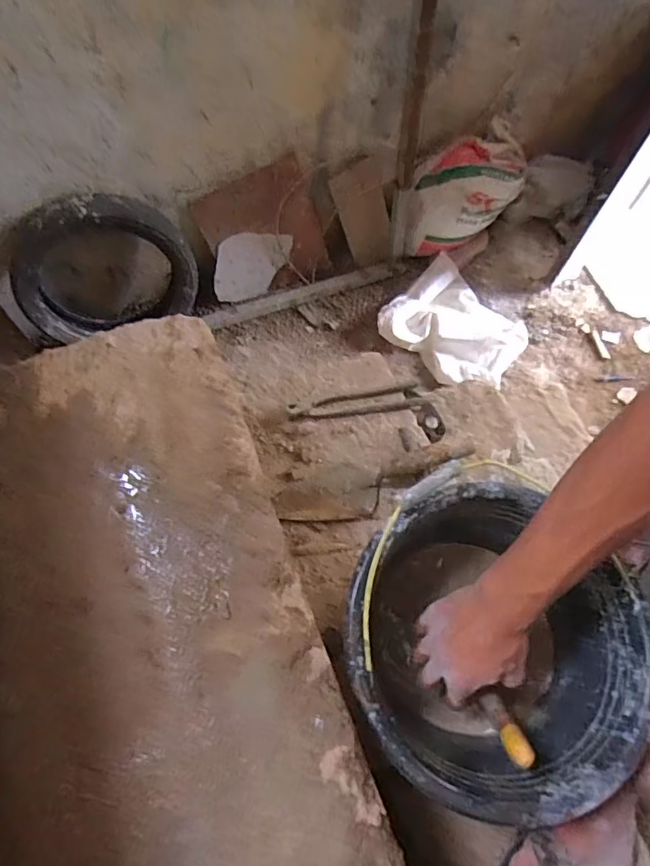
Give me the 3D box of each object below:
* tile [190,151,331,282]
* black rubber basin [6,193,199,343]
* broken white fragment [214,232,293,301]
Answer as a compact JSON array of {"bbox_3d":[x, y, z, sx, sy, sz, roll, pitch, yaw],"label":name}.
[{"bbox_3d":[-0.180,-0.609,1.626,0.332,0.389,0.025,-24,50,2],"label":"tile"},{"bbox_3d":[-0.612,-0.442,1.498,0.463,0.451,0.200,-12,68,-6],"label":"black rubber basin"},{"bbox_3d":[-0.234,-0.537,1.702,0.234,0.222,0.008,-6,41,-22],"label":"broken white fragment"}]

